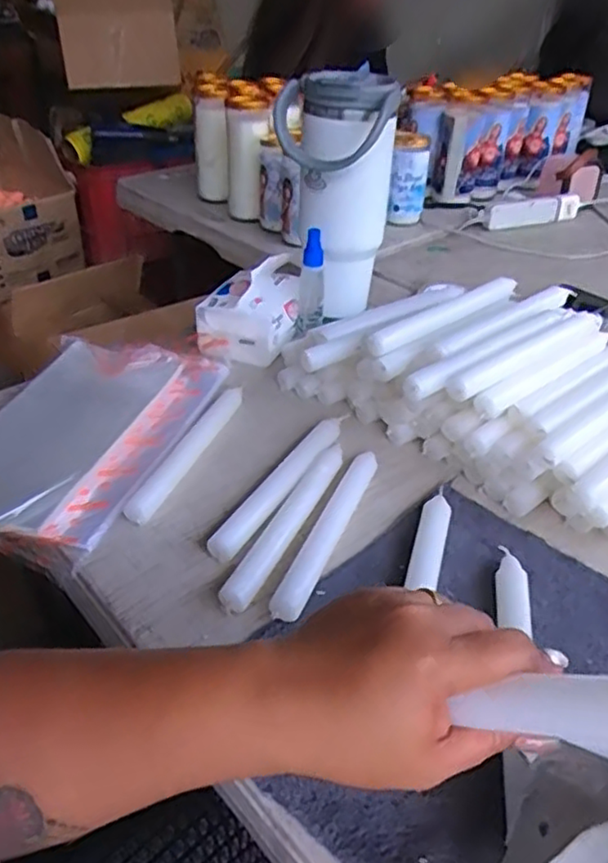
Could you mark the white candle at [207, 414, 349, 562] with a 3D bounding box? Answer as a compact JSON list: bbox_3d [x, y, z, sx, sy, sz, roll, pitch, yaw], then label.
[{"bbox_3d":[-0.015,0.038,0.559,0.025,0.015,0.207,19,40,22],"label":"white candle"}]

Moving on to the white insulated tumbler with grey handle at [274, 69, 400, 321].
[{"bbox_3d":[0.034,-0.249,0.719,0.114,0.245,0.115,10,37,11],"label":"white insulated tumbler with grey handle"}]

